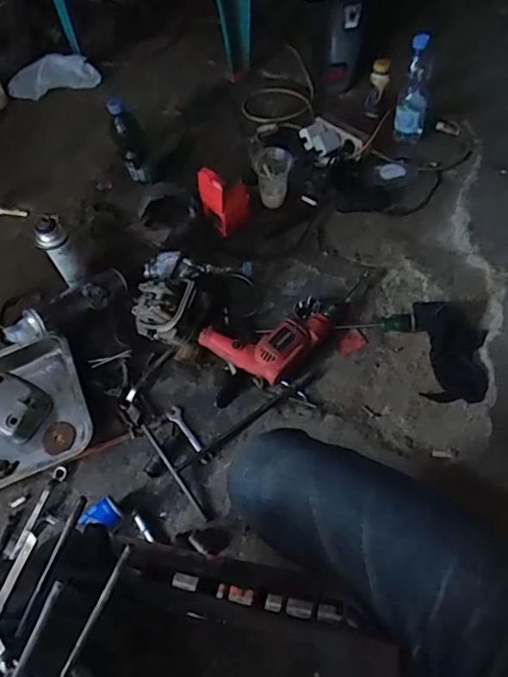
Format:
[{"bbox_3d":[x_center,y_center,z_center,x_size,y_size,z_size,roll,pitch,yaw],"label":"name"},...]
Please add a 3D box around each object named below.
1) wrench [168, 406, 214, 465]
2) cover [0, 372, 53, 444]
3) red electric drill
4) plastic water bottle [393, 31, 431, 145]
[{"bbox_3d":[-0.117,0.173,0.944,0.025,0.009,0.126,-30,58,-18],"label":"wrench"},{"bbox_3d":[-0.448,0.126,0.980,0.121,0.059,0.107,30,61,21],"label":"cover"},{"bbox_3d":[0.068,-0.046,1.031,0.326,0.065,0.170,-39,62,-22],"label":"red electric drill"},{"bbox_3d":[0.368,-0.564,1.191,0.073,0.228,0.061,12,56,11],"label":"plastic water bottle"}]

